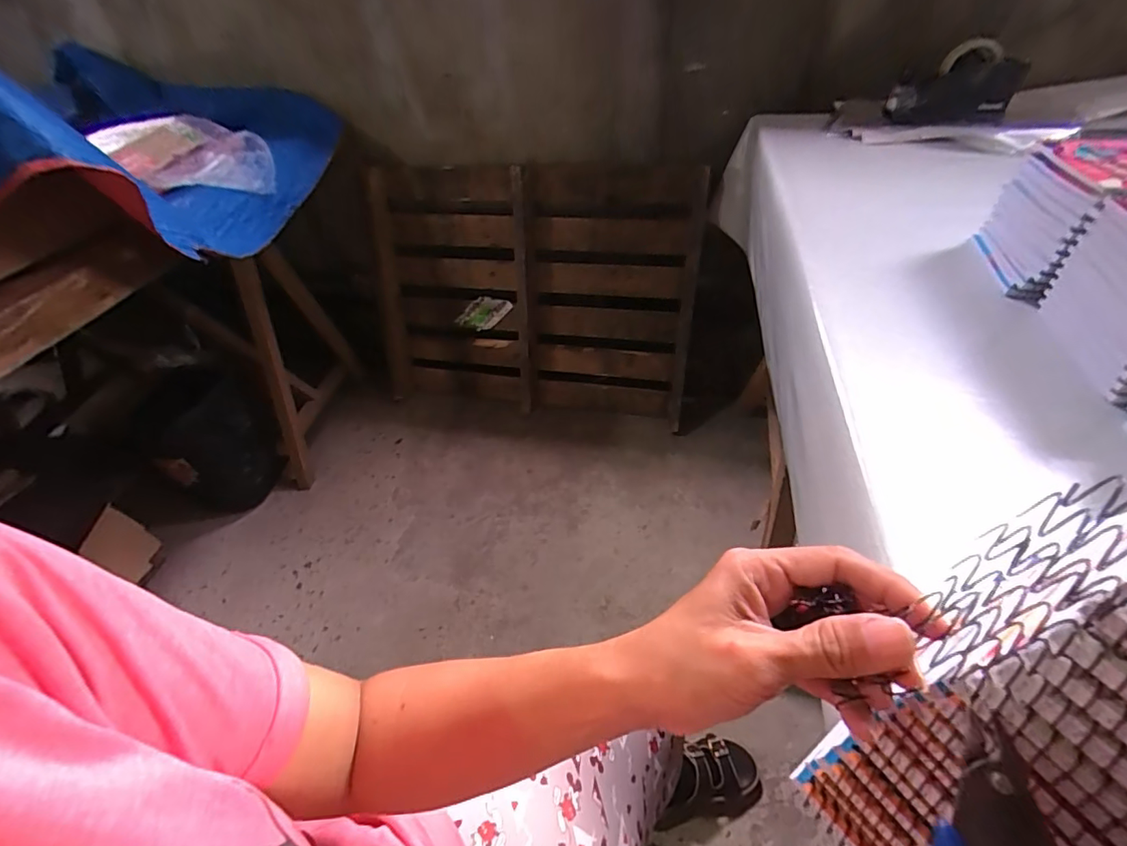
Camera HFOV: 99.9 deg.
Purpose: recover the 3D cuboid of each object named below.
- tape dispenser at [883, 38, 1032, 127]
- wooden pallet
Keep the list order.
[{"bbox_3d":[0.771,-0.661,0.933,0.212,0.119,0.091,20,50,23],"label":"tape dispenser"},{"bbox_3d":[-0.098,-0.401,1.513,1.118,0.739,0.134,7,28,13],"label":"wooden pallet"}]

